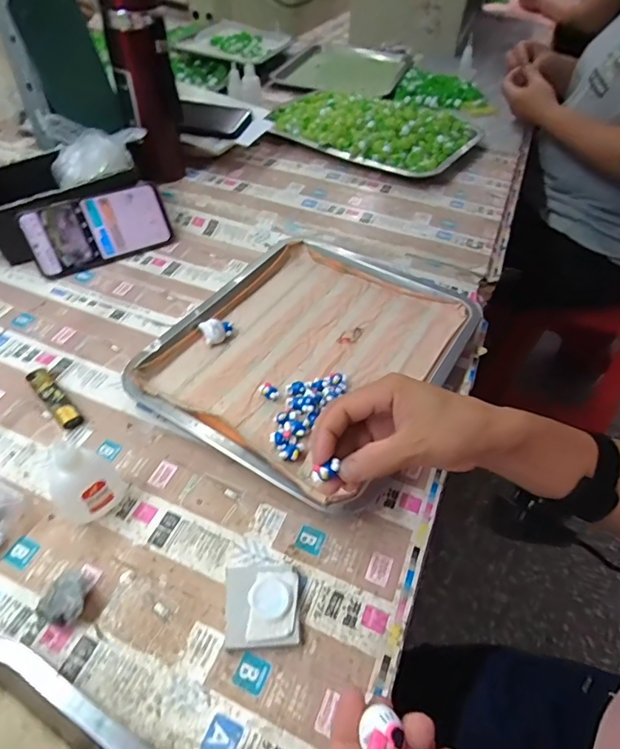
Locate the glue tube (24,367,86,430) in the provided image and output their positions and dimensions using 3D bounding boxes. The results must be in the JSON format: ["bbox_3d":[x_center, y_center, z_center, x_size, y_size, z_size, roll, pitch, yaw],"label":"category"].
[{"bbox_3d":[-0.241,0.020,0.439,0.020,0.015,0.083,-35,59,-30],"label":"glue tube"}]

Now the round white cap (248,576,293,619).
[{"bbox_3d":[-0.027,0.152,0.320,0.029,0.005,0.026,24,51,16],"label":"round white cap"}]

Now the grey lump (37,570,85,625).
[{"bbox_3d":[-0.164,0.151,0.316,0.029,0.022,0.030,2,49,-2],"label":"grey lump"}]

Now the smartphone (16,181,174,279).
[{"bbox_3d":[-0.258,-0.180,0.578,0.164,0.080,0.010,-26,24,-23],"label":"smartphone"}]

